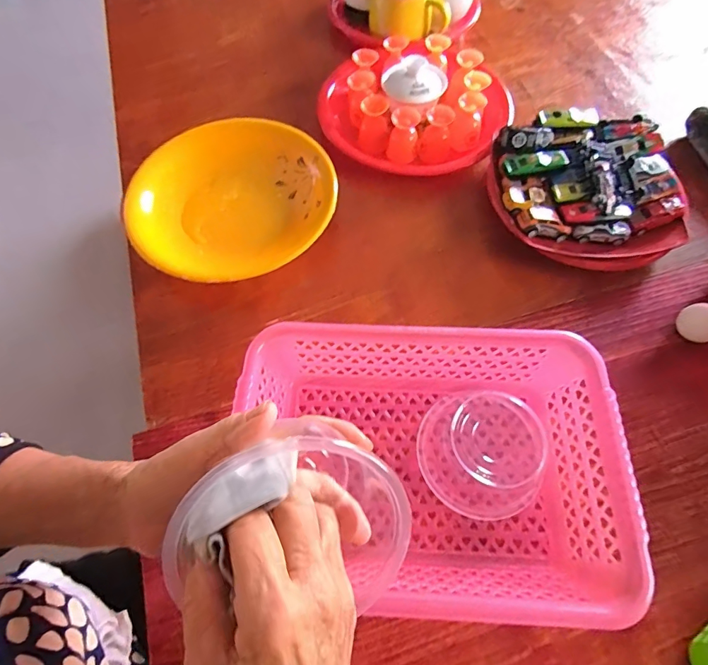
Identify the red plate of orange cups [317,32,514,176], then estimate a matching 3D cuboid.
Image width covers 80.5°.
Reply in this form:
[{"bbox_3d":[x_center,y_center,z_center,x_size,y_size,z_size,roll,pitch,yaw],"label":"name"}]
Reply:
[{"bbox_3d":[0.074,-0.305,0.554,0.226,0.064,0.224,-17,65,-8],"label":"red plate of orange cups"}]

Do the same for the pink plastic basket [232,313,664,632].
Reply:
[{"bbox_3d":[0.059,0.108,0.356,0.300,0.076,0.216,2,64,2],"label":"pink plastic basket"}]

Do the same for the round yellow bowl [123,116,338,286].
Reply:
[{"bbox_3d":[-0.144,-0.159,0.511,0.235,0.041,0.239,0,64,1],"label":"round yellow bowl"}]

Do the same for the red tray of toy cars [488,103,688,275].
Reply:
[{"bbox_3d":[0.270,-0.173,0.494,0.216,0.069,0.198,4,64,3],"label":"red tray of toy cars"}]

